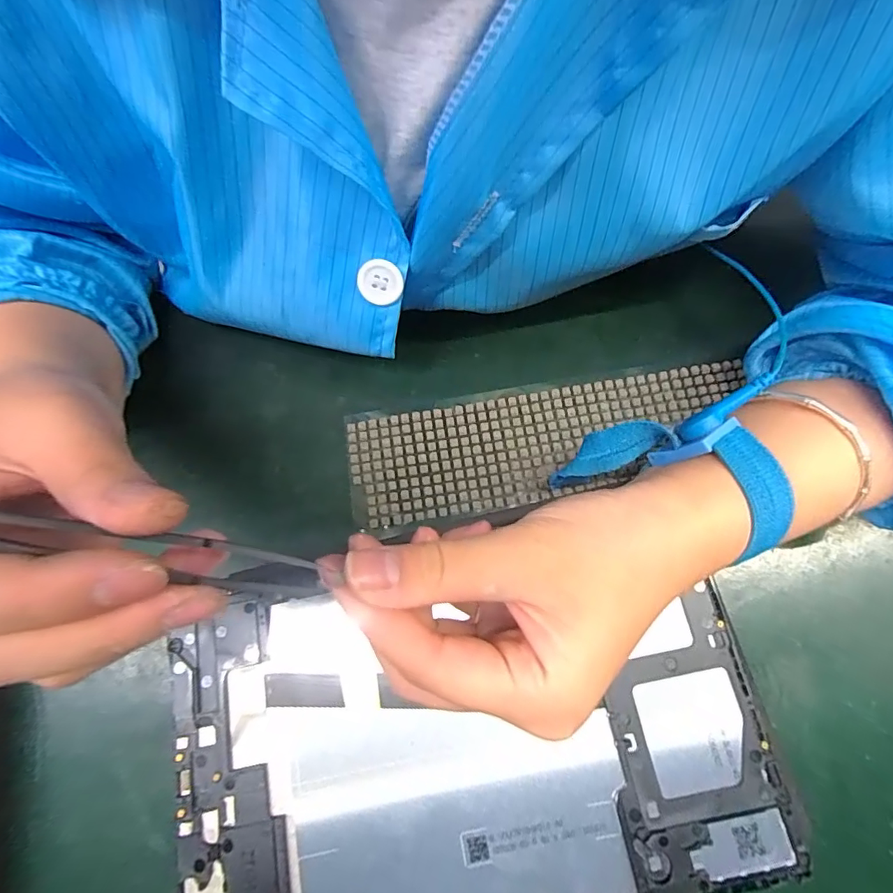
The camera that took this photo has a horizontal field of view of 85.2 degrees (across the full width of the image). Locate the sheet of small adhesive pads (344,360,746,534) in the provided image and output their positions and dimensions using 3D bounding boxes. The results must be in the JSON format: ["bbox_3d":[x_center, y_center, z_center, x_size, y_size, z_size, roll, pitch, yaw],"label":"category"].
[{"bbox_3d":[0.051,-0.001,0.257,0.206,0.005,0.063,-8,74,-1],"label":"sheet of small adhesive pads"}]

